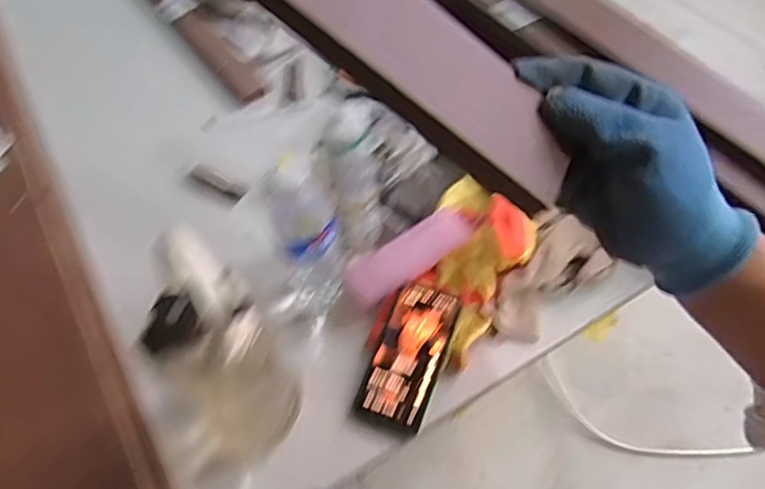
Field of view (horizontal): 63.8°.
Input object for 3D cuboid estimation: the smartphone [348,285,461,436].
[{"bbox_3d":[0.027,0.120,0.677,0.076,0.016,0.158,16,74,20],"label":"smartphone"}]

